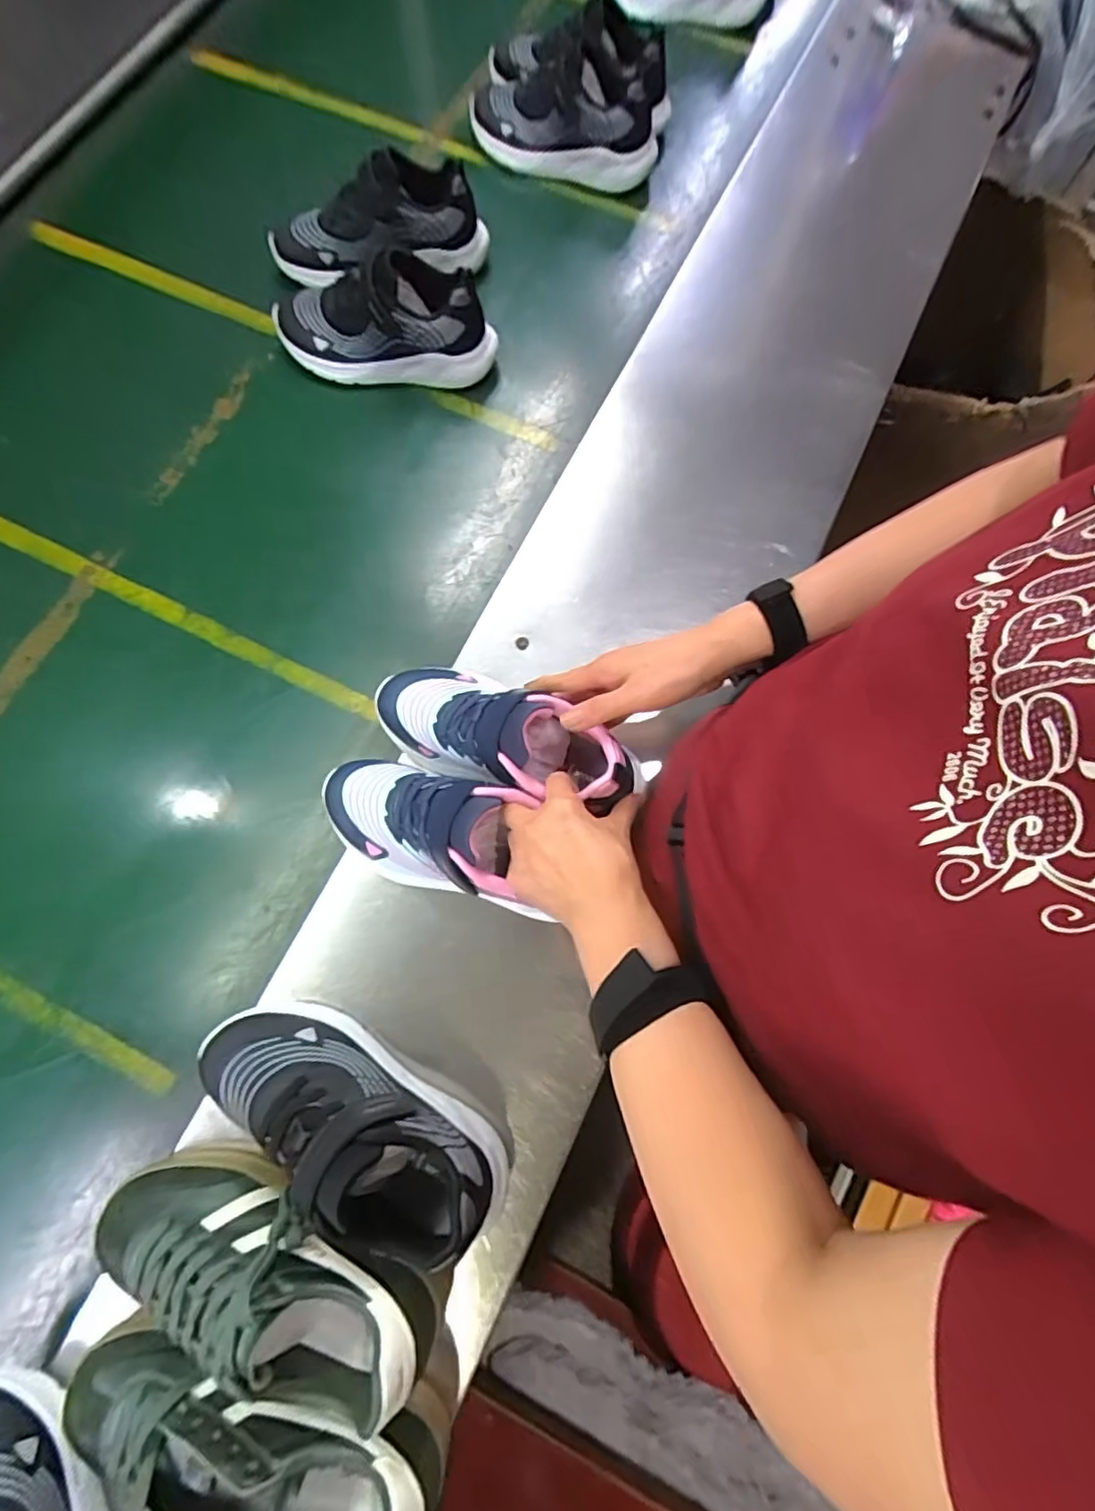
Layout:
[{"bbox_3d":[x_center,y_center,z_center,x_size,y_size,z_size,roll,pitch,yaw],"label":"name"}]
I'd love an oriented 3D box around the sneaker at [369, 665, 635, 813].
[{"bbox_3d":[-0.040,-0.023,0.492,0.221,0.080,0.077,19,73,20],"label":"sneaker"}]

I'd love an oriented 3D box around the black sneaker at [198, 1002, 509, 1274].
[{"bbox_3d":[-0.139,0.254,0.424,0.231,0.108,0.084,31,77,7],"label":"black sneaker"}]

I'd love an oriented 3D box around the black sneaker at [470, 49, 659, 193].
[{"bbox_3d":[0.020,-0.765,0.732,0.235,0.104,0.100,19,76,4],"label":"black sneaker"}]

